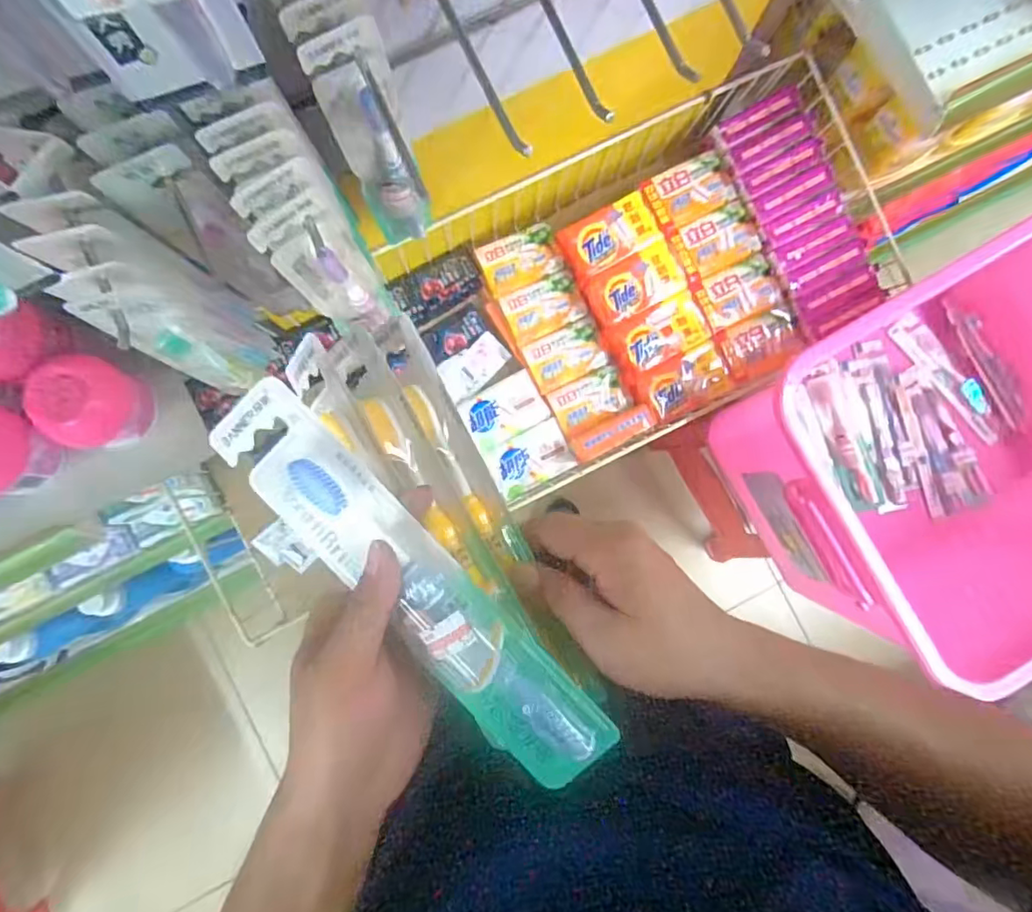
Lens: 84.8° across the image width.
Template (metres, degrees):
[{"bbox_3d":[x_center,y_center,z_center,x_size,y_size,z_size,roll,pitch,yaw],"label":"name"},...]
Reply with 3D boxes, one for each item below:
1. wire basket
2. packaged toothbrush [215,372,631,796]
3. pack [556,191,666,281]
[{"bbox_3d":[0.151,-0.213,0.689,0.549,0.109,0.346,-27,89,-3],"label":"wire basket"},{"bbox_3d":[-0.046,0.061,0.262,0.045,0.018,0.230,-44,90,-3],"label":"packaged toothbrush"},{"bbox_3d":[0.115,-0.269,0.690,0.106,0.032,0.072,-26,89,-3],"label":"pack"}]

